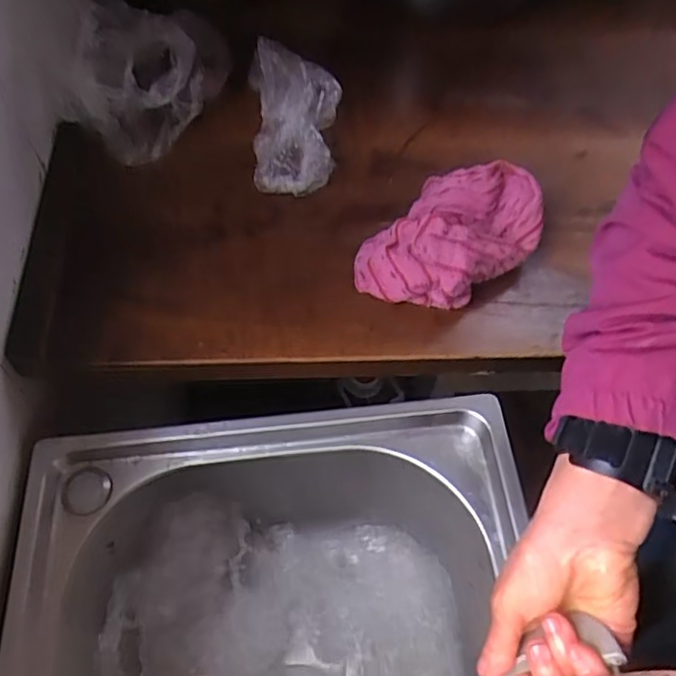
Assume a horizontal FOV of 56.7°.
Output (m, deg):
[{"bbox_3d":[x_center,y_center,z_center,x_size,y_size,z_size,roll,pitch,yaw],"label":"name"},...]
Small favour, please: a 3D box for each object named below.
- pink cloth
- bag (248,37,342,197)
[{"bbox_3d":[0.091,-0.082,0.514,0.146,0.069,0.094,-37,66,-22],"label":"pink cloth"},{"bbox_3d":[-0.039,-0.205,0.567,0.082,0.062,0.144,-2,58,-3],"label":"bag"}]

